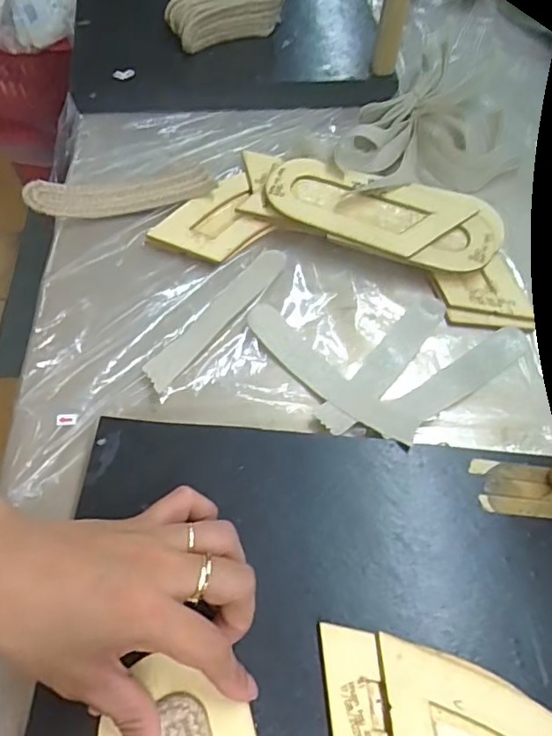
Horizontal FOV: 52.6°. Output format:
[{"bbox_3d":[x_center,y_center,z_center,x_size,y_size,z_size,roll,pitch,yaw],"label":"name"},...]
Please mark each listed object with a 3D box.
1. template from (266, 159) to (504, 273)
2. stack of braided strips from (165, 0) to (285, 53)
[{"bbox_3d":[0.083,-0.119,0.433,0.178,0.007,0.071,13,68,2],"label":"template"},{"bbox_3d":[-0.048,-0.342,0.538,0.114,0.043,0.049,-22,64,-16],"label":"stack of braided strips"}]

